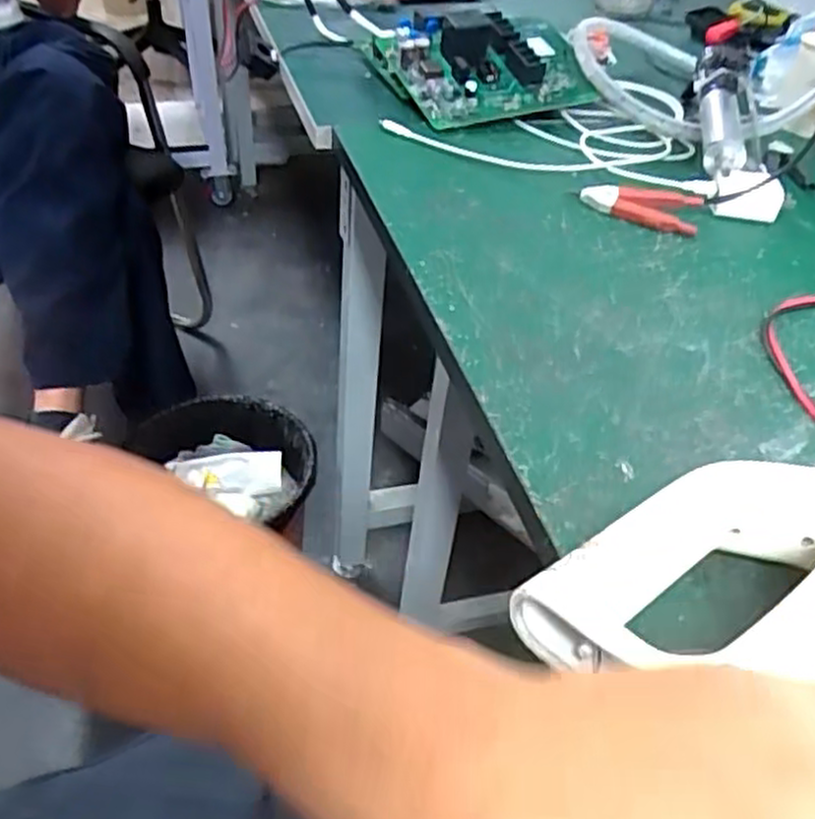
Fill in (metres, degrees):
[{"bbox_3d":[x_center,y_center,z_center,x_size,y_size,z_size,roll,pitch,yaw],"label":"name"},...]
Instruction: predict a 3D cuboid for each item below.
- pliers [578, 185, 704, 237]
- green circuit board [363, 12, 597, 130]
[{"bbox_3d":[0.178,-0.158,0.584,0.087,0.012,0.052,16,43,12],"label":"pliers"},{"bbox_3d":[0.081,-0.337,0.739,0.182,0.060,0.158,-10,44,-17],"label":"green circuit board"}]

